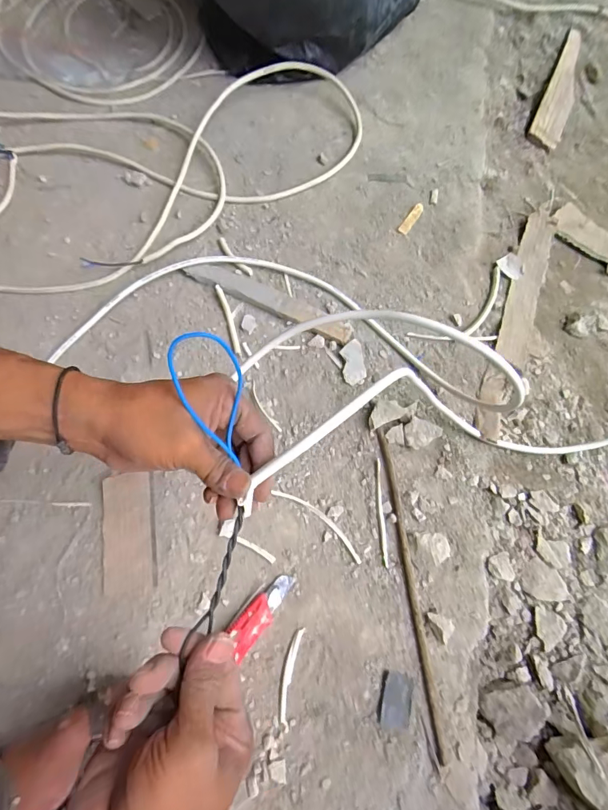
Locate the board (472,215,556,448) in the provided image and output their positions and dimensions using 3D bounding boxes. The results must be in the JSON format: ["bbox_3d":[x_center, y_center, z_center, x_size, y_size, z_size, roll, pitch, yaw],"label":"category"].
[{"bbox_3d":[0.305,-0.125,0.616,0.045,0.017,0.392,22,68,3],"label":"board"}]

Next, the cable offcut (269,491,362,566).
[{"bbox_3d":[0.018,0.140,0.521,0.131,0.005,0.020,37,73,11],"label":"cable offcut"}]

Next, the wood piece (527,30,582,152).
[{"bbox_3d":[0.473,-0.581,0.788,0.056,0.016,0.306,25,71,7],"label":"wood piece"}]

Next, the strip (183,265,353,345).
[{"bbox_3d":[-0.048,-0.149,0.612,0.246,0.016,0.037,27,72,8],"label":"strip"}]

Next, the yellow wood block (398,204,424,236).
[{"bbox_3d":[0.166,-0.288,0.668,0.015,0.008,0.059,33,73,10],"label":"yellow wood block"}]

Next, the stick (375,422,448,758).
[{"bbox_3d":[0.121,0.200,0.500,0.011,0.010,0.349,-7,71,-4],"label":"stick"}]

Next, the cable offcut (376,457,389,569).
[{"bbox_3d":[0.094,0.130,0.530,0.007,0.006,0.126,-1,70,-2],"label":"cable offcut"}]

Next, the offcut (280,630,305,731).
[{"bbox_3d":[-0.015,0.298,0.474,0.014,0.004,0.099,11,70,2],"label":"offcut"}]

